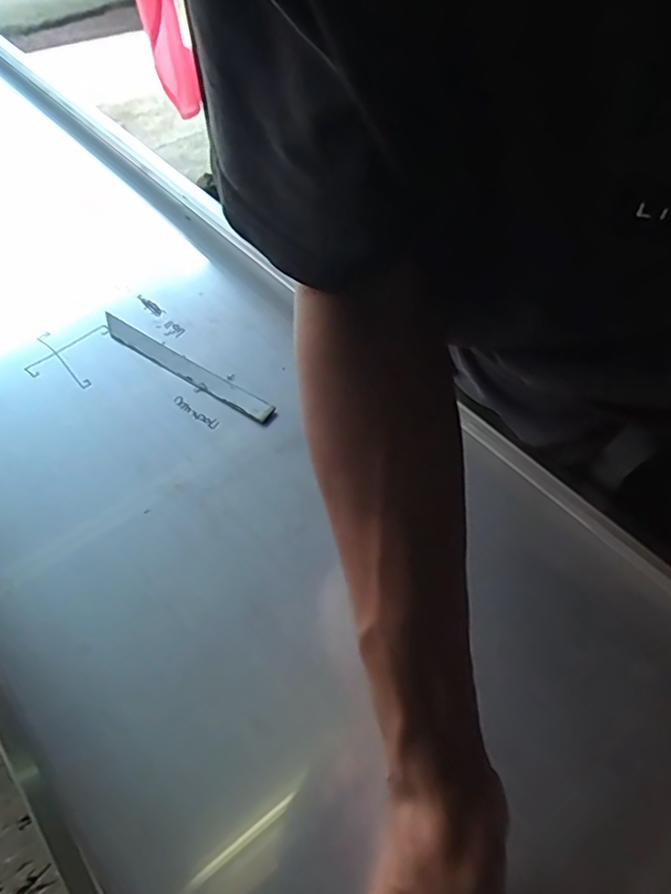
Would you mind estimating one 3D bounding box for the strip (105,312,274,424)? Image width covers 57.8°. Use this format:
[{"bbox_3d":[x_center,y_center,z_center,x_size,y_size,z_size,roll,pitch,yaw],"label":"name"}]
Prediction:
[{"bbox_3d":[-0.148,-0.077,0.584,0.214,0.010,0.023,29,61,20],"label":"strip"}]

